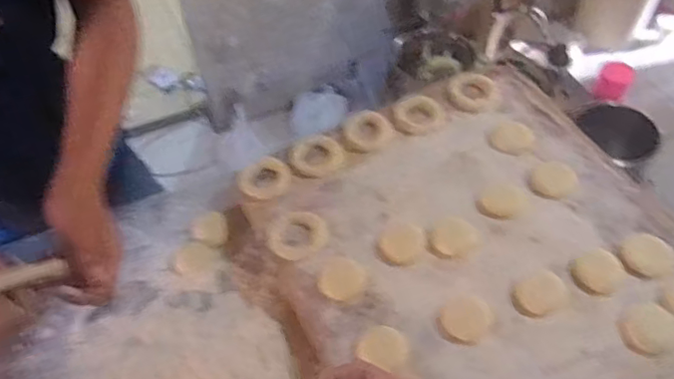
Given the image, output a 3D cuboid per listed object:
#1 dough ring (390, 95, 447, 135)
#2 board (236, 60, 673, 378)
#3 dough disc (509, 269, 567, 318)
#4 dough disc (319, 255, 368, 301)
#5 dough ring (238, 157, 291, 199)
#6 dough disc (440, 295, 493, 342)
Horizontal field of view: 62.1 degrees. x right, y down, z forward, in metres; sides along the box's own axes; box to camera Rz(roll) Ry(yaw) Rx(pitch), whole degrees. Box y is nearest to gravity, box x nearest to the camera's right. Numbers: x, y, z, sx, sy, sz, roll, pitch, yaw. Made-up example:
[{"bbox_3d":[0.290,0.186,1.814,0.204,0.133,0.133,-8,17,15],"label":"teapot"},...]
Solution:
[{"bbox_3d":[0.110,-0.102,0.759,0.069,0.010,0.065,-1,50,2],"label":"dough ring"},{"bbox_3d":[0.194,0.092,0.614,0.449,0.032,0.575,-21,53,-14],"label":"board"},{"bbox_3d":[0.211,0.108,0.585,0.057,0.006,0.044,-22,53,-15],"label":"dough disc"},{"bbox_3d":[0.008,0.097,0.616,0.051,0.007,0.049,-1,50,2],"label":"dough disc"},{"bbox_3d":[-0.089,-0.014,0.710,0.064,0.014,0.056,-24,53,-16],"label":"dough ring"},{"bbox_3d":[0.133,0.133,0.576,0.051,0.006,0.047,-1,50,2],"label":"dough disc"}]

